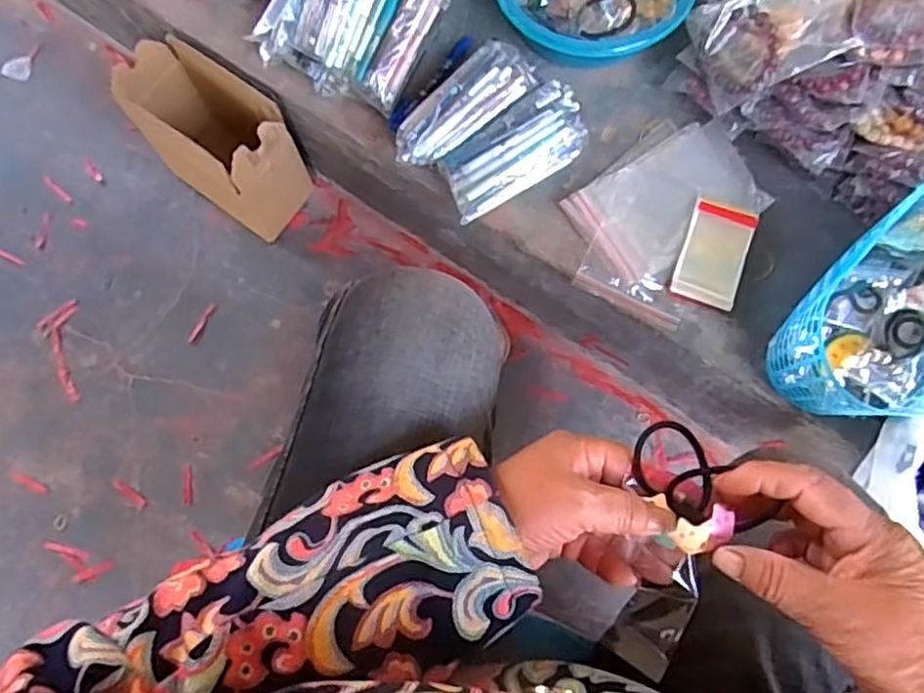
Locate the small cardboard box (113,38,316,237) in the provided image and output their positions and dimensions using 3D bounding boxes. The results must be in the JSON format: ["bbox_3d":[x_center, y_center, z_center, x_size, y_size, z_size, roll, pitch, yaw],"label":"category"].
[{"bbox_3d":[-0.321,-0.271,0.871,0.215,0.176,0.112,35,75,11],"label":"small cardboard box"}]

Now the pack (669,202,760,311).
[{"bbox_3d":[0.271,-0.100,0.702,0.065,0.009,0.115,20,72,6],"label":"pack"}]

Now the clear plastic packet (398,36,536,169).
[{"bbox_3d":[0.004,-0.263,0.725,0.170,0.051,0.070,-39,76,-12],"label":"clear plastic packet"}]

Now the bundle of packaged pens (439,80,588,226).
[{"bbox_3d":[0.061,-0.211,0.716,0.179,0.059,0.080,-35,75,-11],"label":"bundle of packaged pens"}]

